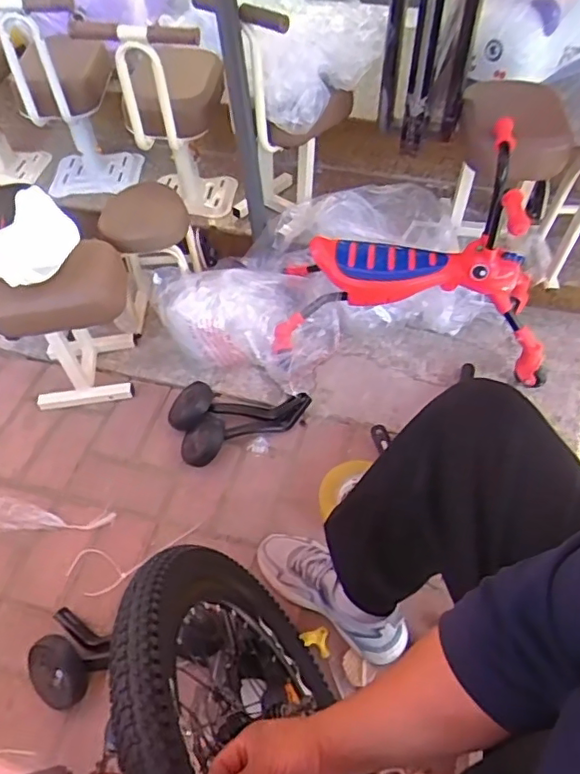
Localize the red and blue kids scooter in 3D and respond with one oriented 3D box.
[{"bbox_3d":[0.255,-0.272,1.173,0.561,0.377,0.337,2,52,4],"label":"red and blue kids scooter"}]

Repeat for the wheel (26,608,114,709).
[{"bbox_3d":[-0.353,0.435,0.918,0.118,0.081,0.136,11,53,9],"label":"wheel"}]

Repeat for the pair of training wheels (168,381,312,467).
[{"bbox_3d":[-0.118,0.051,1.209,0.274,0.084,0.180,-26,56,-18],"label":"pair of training wheels"}]

